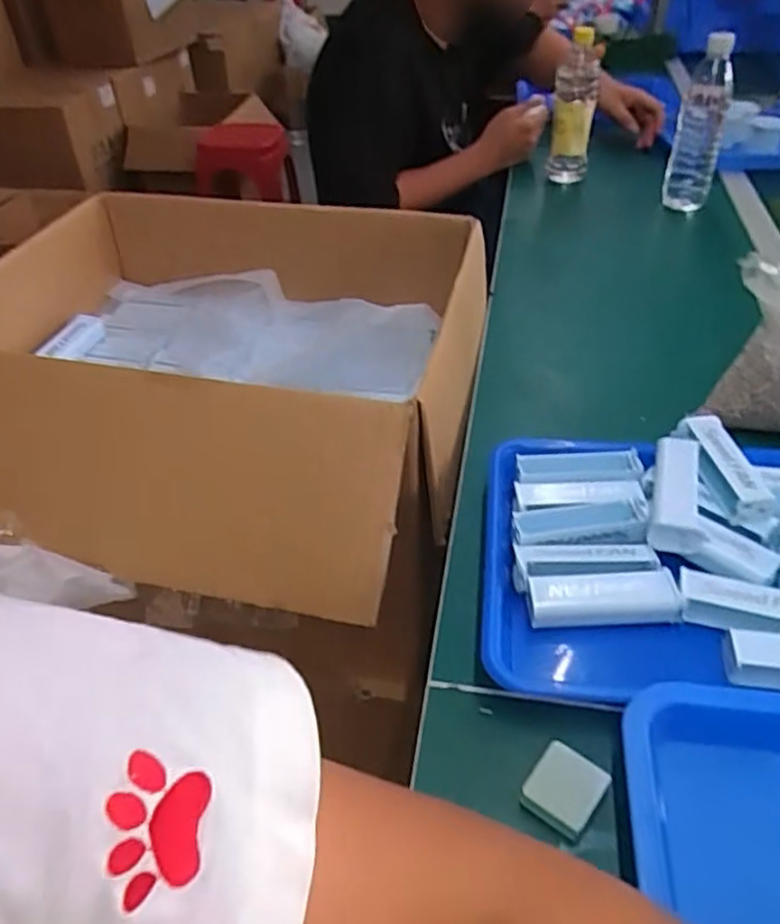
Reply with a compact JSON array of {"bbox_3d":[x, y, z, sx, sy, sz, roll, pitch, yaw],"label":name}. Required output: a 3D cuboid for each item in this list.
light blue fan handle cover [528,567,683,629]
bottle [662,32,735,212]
[{"bbox_3d":[0.150,0.099,0.490,0.101,0.024,0.031,-3,41,0],"label":"light blue fan handle cover"},{"bbox_3d":[0.452,-0.493,1.005,0.068,0.213,0.074,12,43,16],"label":"bottle"}]

